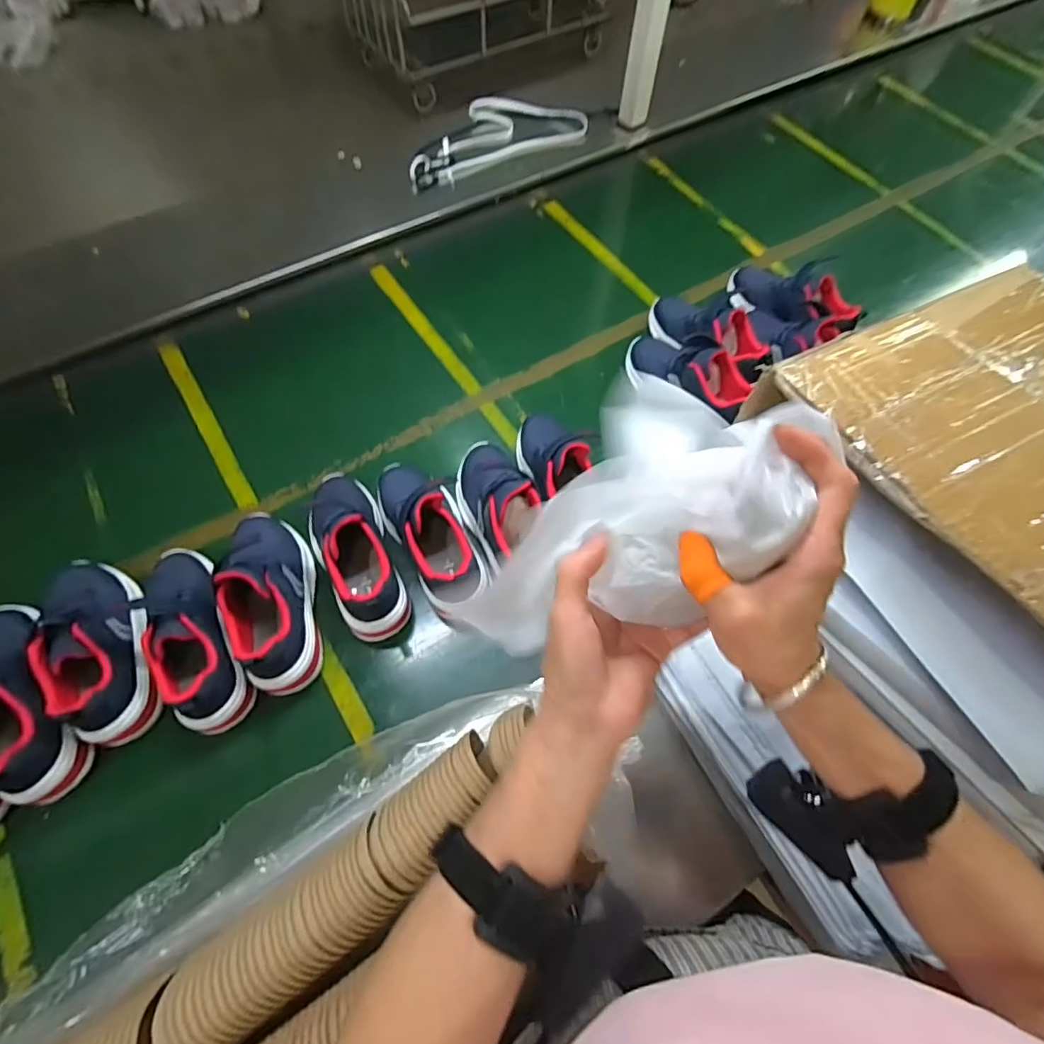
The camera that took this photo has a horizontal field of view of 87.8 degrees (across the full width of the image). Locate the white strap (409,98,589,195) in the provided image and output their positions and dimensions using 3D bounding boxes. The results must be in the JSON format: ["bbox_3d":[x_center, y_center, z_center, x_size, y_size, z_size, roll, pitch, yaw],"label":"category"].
[{"bbox_3d":[-0.068,-0.735,1.040,0.362,0.042,0.171,-31,68,-16],"label":"white strap"}]

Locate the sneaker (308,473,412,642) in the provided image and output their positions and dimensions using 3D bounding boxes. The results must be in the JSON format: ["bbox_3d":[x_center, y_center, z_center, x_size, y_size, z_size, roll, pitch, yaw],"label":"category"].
[{"bbox_3d":[-0.201,0.022,0.639,0.086,0.119,0.229,-26,66,-14],"label":"sneaker"}]

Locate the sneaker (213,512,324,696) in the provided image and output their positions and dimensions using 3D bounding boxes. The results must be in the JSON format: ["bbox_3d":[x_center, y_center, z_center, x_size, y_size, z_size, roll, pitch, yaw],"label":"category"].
[{"bbox_3d":[-0.286,0.073,0.610,0.084,0.091,0.220,-11,64,-7],"label":"sneaker"}]

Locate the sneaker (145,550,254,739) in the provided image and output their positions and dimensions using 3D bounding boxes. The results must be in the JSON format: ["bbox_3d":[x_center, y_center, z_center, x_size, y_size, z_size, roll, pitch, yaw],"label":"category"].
[{"bbox_3d":[-0.361,0.113,0.587,0.087,0.075,0.218,-32,68,-16],"label":"sneaker"}]

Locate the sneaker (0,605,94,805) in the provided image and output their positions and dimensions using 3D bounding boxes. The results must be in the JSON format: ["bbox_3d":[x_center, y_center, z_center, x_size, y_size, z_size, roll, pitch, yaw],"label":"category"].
[{"bbox_3d":[-0.514,0.170,0.550,0.086,0.093,0.219,-24,66,-13],"label":"sneaker"}]

